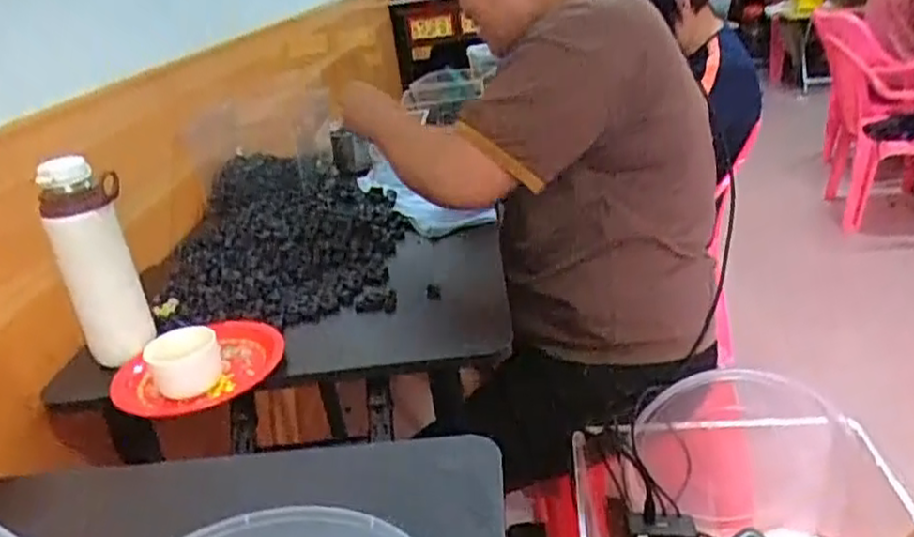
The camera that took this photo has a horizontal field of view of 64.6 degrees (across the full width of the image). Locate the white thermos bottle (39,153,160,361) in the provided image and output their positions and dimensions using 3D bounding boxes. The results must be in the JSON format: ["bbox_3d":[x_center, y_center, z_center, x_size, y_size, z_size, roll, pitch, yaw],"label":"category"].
[{"bbox_3d":[-0.369,-0.001,0.747,0.067,0.223,0.056,-20,27,-28],"label":"white thermos bottle"}]

